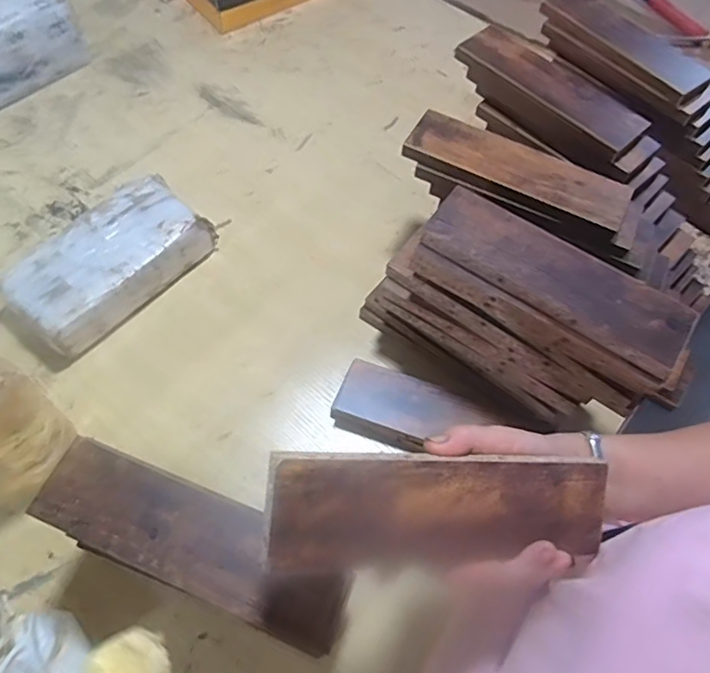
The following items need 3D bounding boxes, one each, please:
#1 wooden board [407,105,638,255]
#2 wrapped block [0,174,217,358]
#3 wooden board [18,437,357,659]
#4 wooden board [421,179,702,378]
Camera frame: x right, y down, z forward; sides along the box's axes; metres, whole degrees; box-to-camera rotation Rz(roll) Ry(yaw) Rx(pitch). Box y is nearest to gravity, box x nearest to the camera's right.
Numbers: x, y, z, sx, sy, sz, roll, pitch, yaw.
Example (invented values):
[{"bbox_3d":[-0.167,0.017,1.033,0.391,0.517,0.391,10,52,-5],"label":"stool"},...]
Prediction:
[{"bbox_3d":[0.161,-0.160,0.542,0.222,0.015,0.070,24,64,9],"label":"wooden board"},{"bbox_3d":[-0.264,-0.078,0.616,0.108,0.064,0.210,38,67,15],"label":"wrapped block"},{"bbox_3d":[-0.109,0.137,0.381,0.218,0.017,0.066,21,63,7],"label":"wooden board"},{"bbox_3d":[0.158,-0.050,0.445,0.210,0.020,0.062,33,65,13],"label":"wooden board"}]

